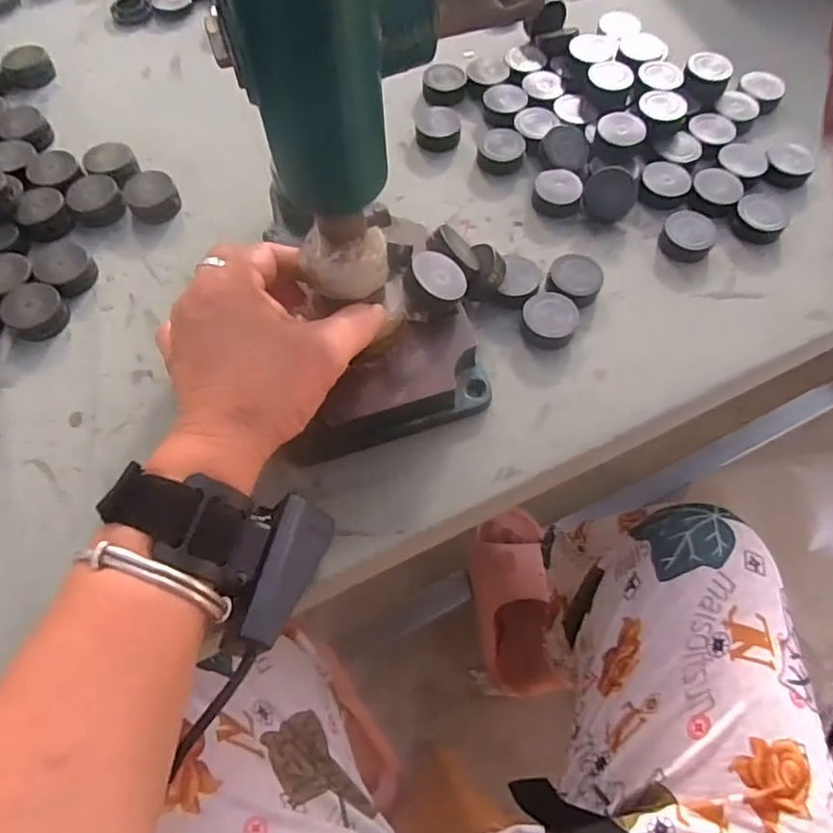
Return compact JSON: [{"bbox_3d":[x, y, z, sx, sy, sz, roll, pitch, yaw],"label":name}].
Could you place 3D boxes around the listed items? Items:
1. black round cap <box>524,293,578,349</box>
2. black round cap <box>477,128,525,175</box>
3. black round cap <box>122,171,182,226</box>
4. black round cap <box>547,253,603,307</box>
[{"bbox_3d":[0.080,-0.057,0.350,0.032,0.016,0.029,13,65,5],"label":"black round cap"},{"bbox_3d":[0.061,-0.193,0.419,0.032,0.012,0.037,7,65,2],"label":"black round cap"},{"bbox_3d":[-0.176,-0.146,0.389,0.033,0.019,0.031,1,65,-1],"label":"black round cap"},{"bbox_3d":[0.097,-0.083,0.361,0.032,0.018,0.032,1,65,-1],"label":"black round cap"}]

